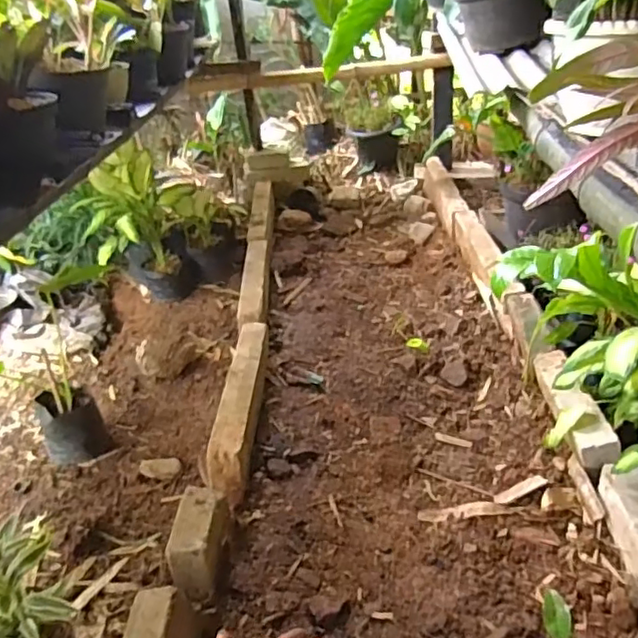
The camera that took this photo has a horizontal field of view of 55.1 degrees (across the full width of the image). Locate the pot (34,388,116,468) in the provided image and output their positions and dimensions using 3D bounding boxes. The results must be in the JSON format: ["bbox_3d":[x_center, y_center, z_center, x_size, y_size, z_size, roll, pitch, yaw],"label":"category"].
[{"bbox_3d":[-0.630,0.274,1.568,0.154,0.154,0.124,-21,34,-21],"label":"pot"}]

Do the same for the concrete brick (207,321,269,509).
[{"bbox_3d":[-0.196,0.217,1.596,0.097,0.149,0.601,-5,31,4],"label":"concrete brick"}]

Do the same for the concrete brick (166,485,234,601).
[{"bbox_3d":[-0.229,0.445,1.215,0.090,0.137,0.194,-4,31,6],"label":"concrete brick"}]

